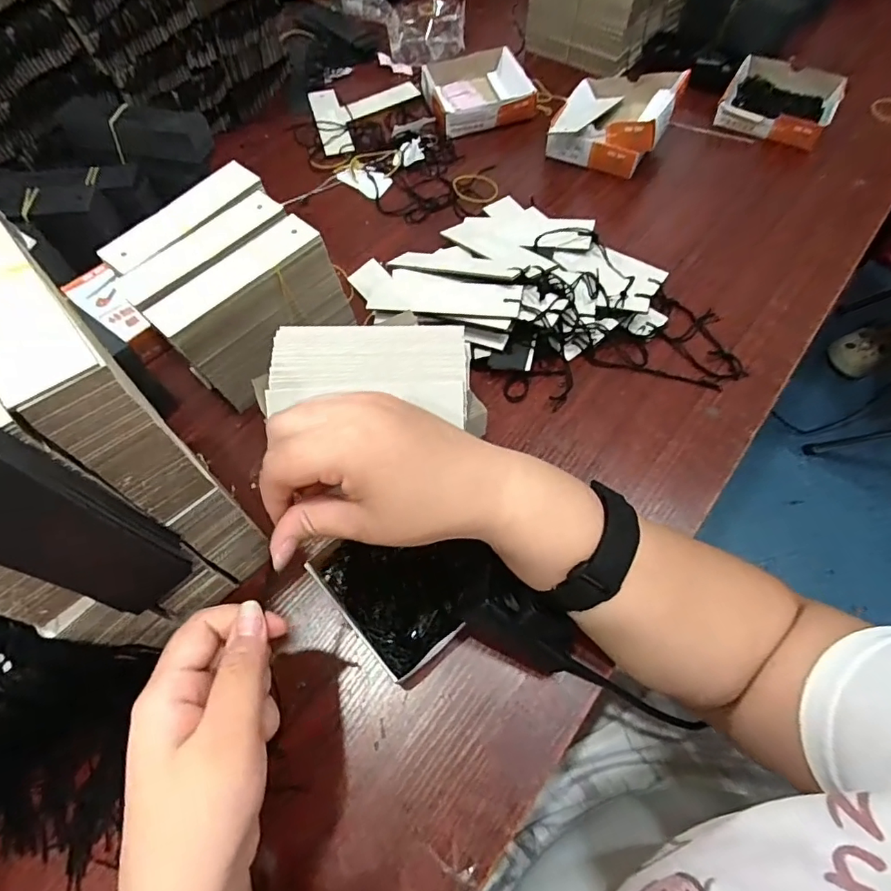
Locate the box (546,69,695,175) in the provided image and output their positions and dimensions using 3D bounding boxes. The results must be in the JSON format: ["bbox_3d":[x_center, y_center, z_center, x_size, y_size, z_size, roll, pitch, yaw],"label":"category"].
[{"bbox_3d":[0.185,-0.359,0.565,0.116,0.060,0.135,23,64,12],"label":"box"}]

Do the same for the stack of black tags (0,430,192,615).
[{"bbox_3d":[-0.150,0.035,0.208,0.027,0.124,0.037,36,69,17],"label":"stack of black tags"}]

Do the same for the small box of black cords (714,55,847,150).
[{"bbox_3d":[0.394,-0.407,0.604,0.114,0.026,0.147,29,66,15],"label":"small box of black cords"}]

